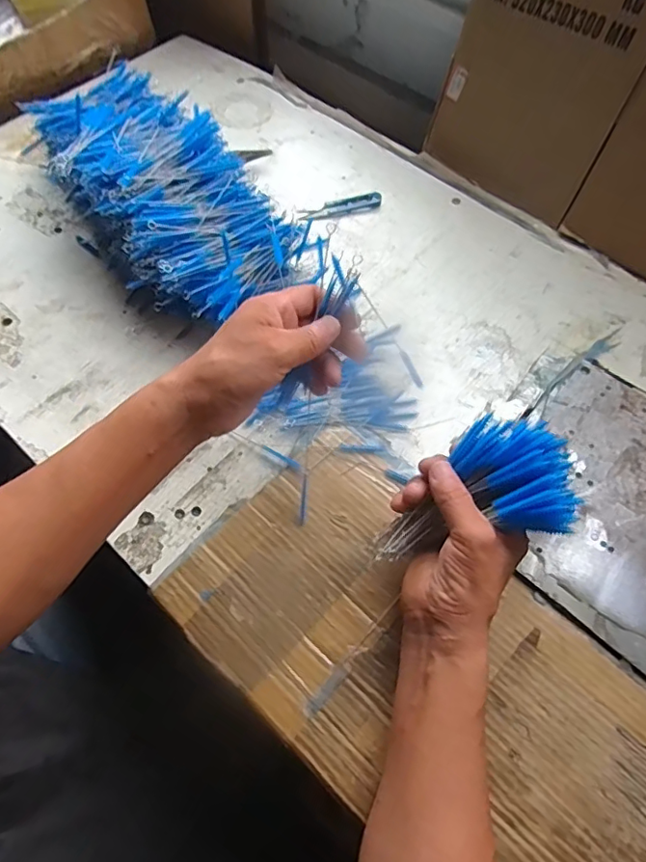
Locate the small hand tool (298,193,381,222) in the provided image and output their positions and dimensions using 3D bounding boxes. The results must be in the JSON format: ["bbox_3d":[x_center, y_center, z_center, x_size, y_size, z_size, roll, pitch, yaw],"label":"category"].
[{"bbox_3d":[0.020,-0.273,0.650,0.103,0.012,0.025,-19,62,-10],"label":"small hand tool"}]

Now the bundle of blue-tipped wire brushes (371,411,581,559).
[{"bbox_3d":[0.126,0.065,0.401,0.146,0.060,0.092,-51,56,9],"label":"bundle of blue-tipped wire brushes"}]

